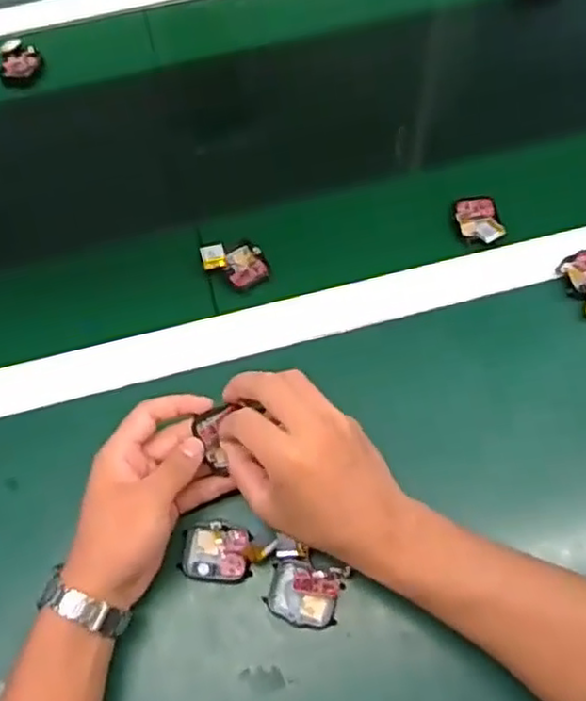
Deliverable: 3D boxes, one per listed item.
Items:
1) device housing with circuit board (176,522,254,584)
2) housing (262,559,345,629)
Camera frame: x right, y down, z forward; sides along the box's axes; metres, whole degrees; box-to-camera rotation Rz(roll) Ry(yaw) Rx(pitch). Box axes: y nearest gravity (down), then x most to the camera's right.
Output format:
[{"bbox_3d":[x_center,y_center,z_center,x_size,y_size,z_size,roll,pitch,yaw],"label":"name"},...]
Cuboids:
[{"bbox_3d":[-0.052,0.136,0.462,0.046,0.013,0.038,2,63,4],"label":"device housing with circuit board"},{"bbox_3d":[0.007,0.160,0.449,0.047,0.016,0.038,15,65,10],"label":"housing"}]

